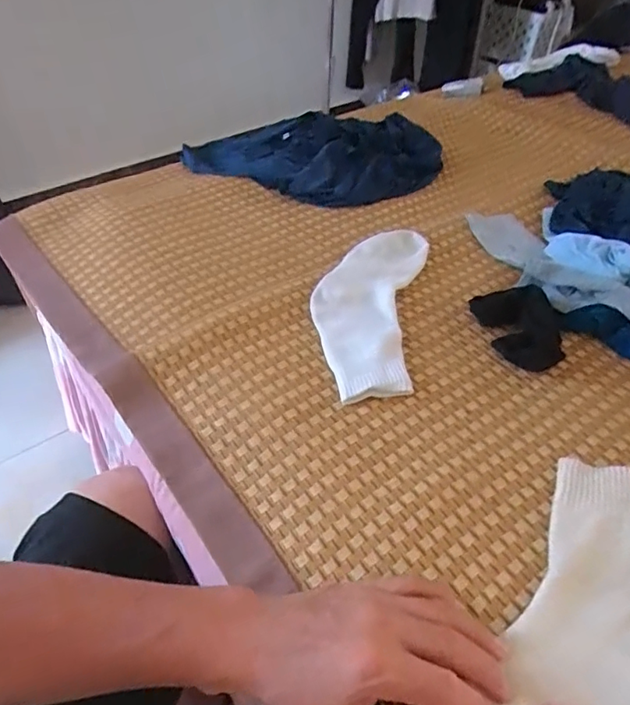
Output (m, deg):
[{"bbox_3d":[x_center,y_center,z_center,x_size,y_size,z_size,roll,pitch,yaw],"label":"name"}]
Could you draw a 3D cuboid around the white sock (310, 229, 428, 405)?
[{"bbox_3d":[0.057,-0.053,0.592,0.116,0.025,0.256,8,48,8],"label":"white sock"}]

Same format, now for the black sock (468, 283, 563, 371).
[{"bbox_3d":[0.219,-0.030,0.556,0.081,0.033,0.104,-3,48,-2],"label":"black sock"}]

